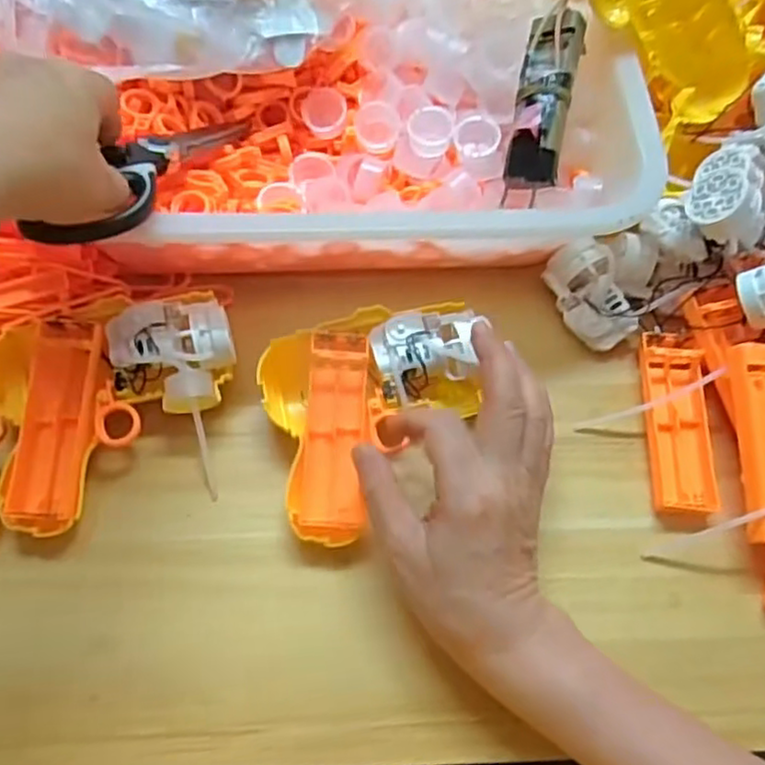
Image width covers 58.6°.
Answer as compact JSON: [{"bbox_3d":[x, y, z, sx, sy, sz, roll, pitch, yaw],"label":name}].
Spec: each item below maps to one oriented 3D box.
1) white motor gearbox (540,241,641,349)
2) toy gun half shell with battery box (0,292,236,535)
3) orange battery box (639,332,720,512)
[{"bbox_3d":[0.132,-0.057,0.430,0.035,0.033,0.066,-22,67,-12],"label":"white motor gearbox"},{"bbox_3d":[-0.150,0.012,0.377,0.133,0.033,0.120,-6,65,-5],"label":"toy gun half shell with battery box"},{"bbox_3d":[0.173,0.021,0.402,0.034,0.019,0.109,3,64,-1],"label":"orange battery box"}]

